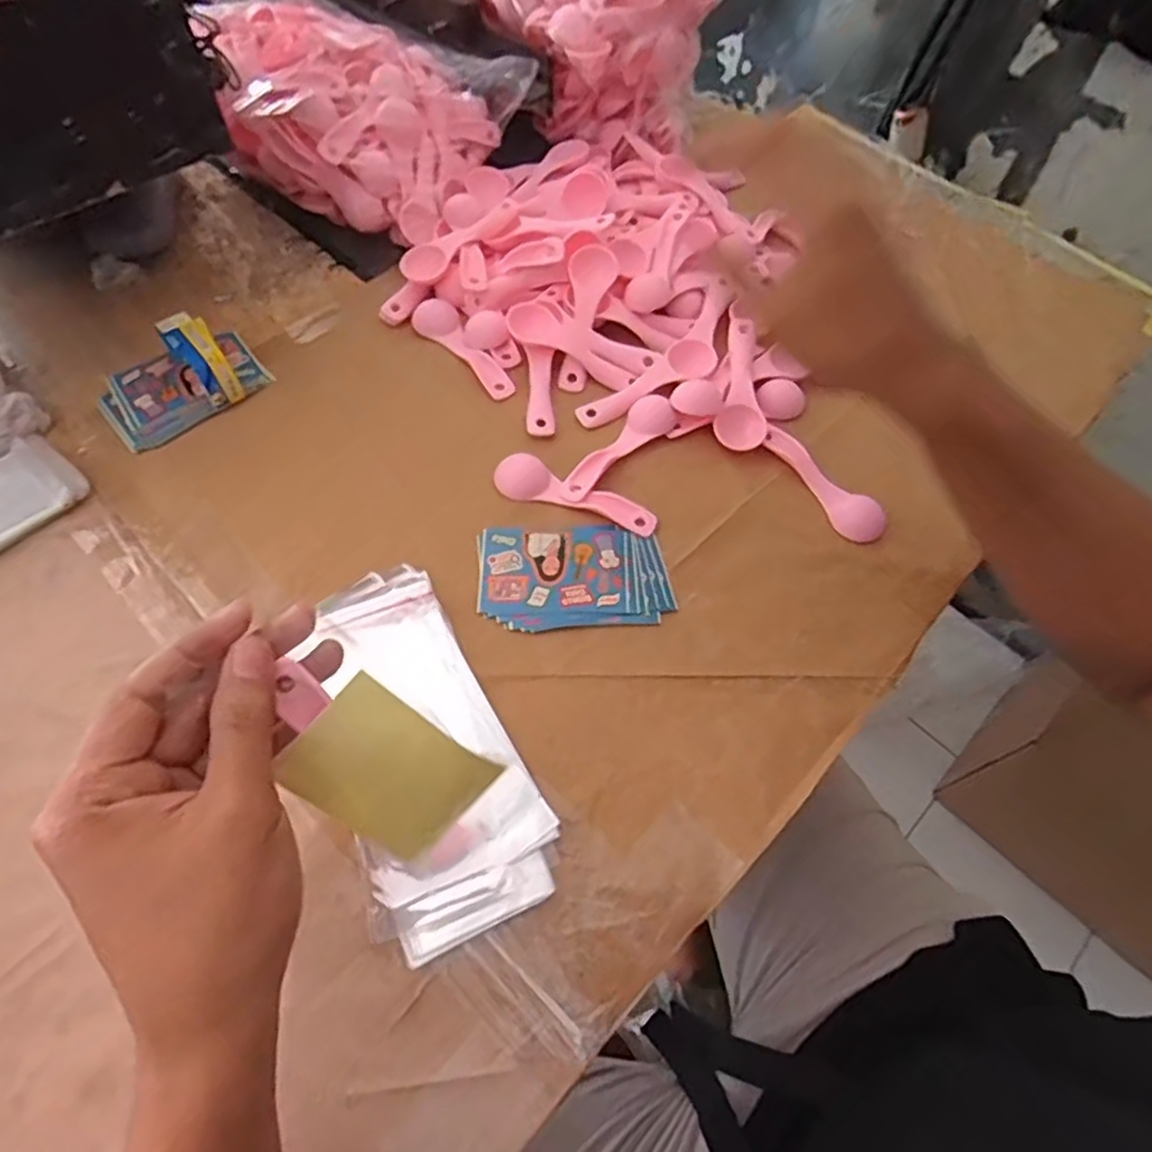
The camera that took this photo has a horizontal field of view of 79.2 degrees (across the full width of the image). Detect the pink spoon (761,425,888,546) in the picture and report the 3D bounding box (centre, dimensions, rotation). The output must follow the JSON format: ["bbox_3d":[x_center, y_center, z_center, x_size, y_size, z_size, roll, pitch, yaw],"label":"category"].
[{"bbox_3d":[0.170,-0.065,0.484,0.026,0.017,0.103,-31,66,-20],"label":"pink spoon"}]

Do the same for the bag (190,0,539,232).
[{"bbox_3d":[-0.196,-0.410,0.597,0.264,0.086,0.198,41,65,19],"label":"bag"}]

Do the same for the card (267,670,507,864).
[{"bbox_3d":[-0.076,0.081,0.289,0.078,0.004,0.051,41,78,-23],"label":"card"}]

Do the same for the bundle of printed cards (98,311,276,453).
[{"bbox_3d":[-0.278,-0.142,0.486,0.105,0.033,0.072,-37,68,-22],"label":"bundle of printed cards"}]

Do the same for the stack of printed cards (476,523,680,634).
[{"bbox_3d":[-0.001,-0.001,0.433,0.118,0.005,0.073,-3,60,-5],"label":"stack of printed cards"}]

